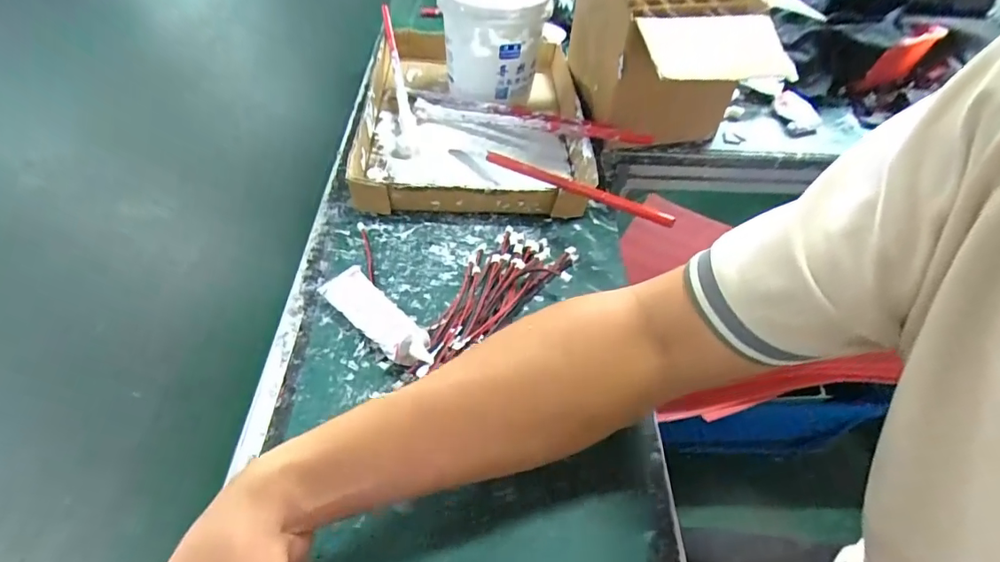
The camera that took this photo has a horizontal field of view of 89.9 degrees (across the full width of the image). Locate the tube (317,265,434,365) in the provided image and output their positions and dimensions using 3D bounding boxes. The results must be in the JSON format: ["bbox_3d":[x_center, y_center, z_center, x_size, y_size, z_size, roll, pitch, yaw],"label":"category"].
[{"bbox_3d":[-0.092,0.028,0.391,0.114,0.024,0.038,37,58,24],"label":"tube"}]

